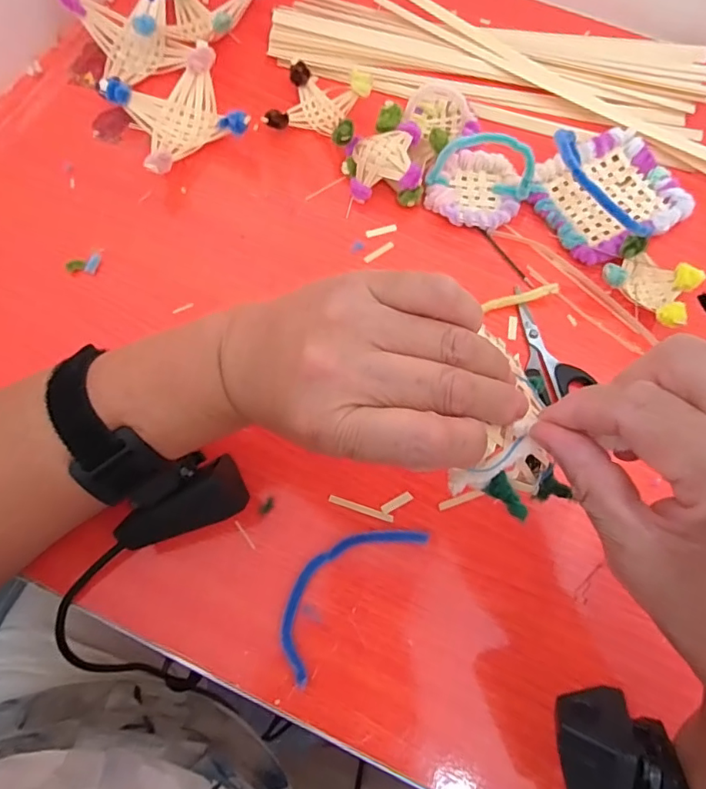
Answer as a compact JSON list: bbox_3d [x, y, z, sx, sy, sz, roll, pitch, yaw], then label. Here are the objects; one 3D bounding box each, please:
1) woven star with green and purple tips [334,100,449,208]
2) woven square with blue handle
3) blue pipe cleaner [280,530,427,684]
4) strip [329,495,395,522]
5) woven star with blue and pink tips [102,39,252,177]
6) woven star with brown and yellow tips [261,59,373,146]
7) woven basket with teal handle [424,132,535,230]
[{"bbox_3d":[0.023,-0.178,0.396,0.076,0.031,0.066,24,72,6],"label":"woven star with green and purple tips"},{"bbox_3d":[0.190,-0.155,0.378,0.106,0.054,0.091,-32,75,-12],"label":"woven square with blue handle"},{"bbox_3d":[-0.006,0.110,0.312,0.042,0.009,0.107,43,75,12],"label":"blue pipe cleaner"},{"bbox_3d":[0.005,0.070,0.327,0.041,0.004,0.004,18,71,4],"label":"strip"},{"bbox_3d":[-0.129,-0.214,0.405,0.087,0.035,0.083,-31,75,-12],"label":"woven star with blue and pink tips"},{"bbox_3d":[-0.027,-0.226,0.415,0.066,0.025,0.063,19,72,5],"label":"woven star with brown and yellow tips"},{"bbox_3d":[0.093,-0.159,0.377,0.068,0.057,0.063,24,72,6],"label":"woven basket with teal handle"}]

